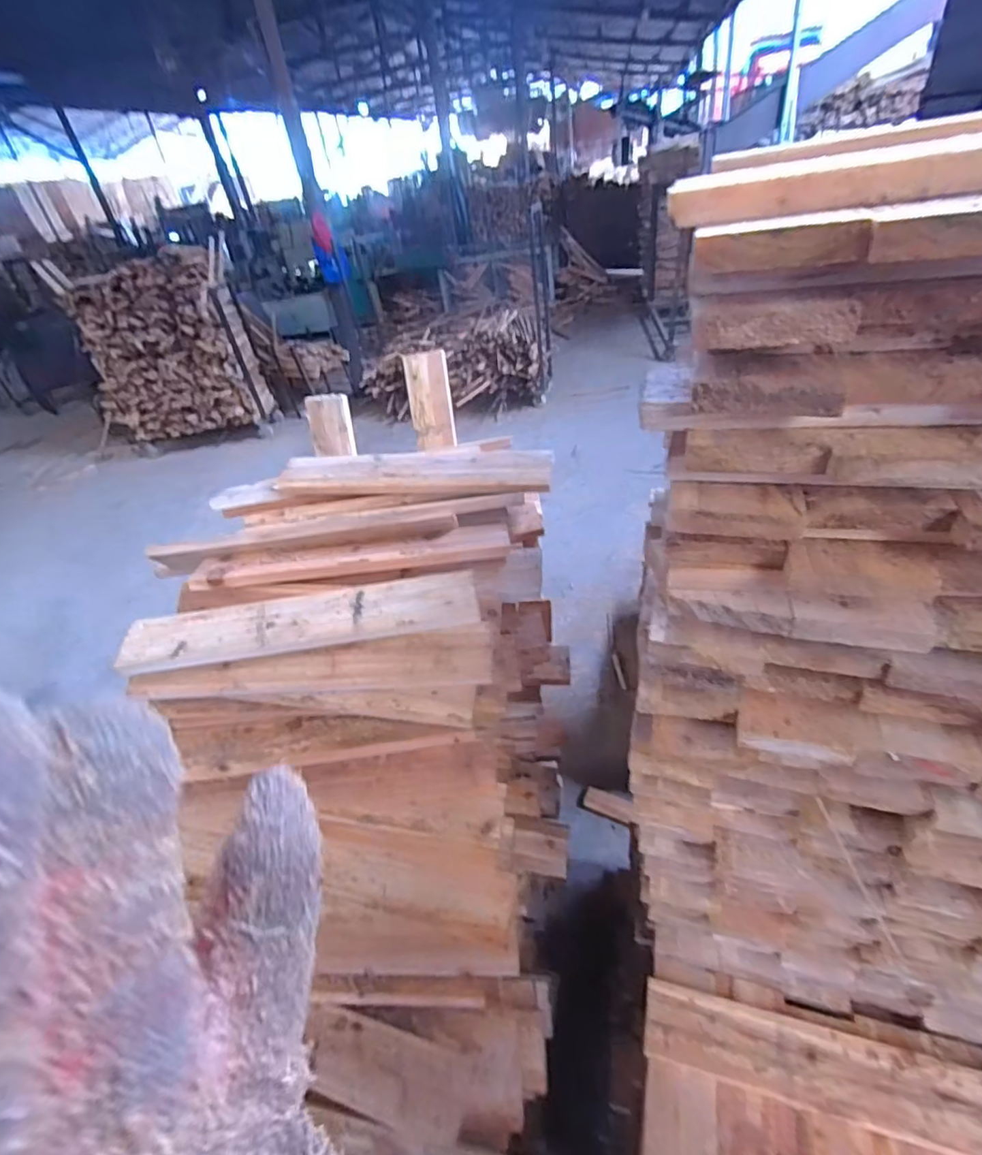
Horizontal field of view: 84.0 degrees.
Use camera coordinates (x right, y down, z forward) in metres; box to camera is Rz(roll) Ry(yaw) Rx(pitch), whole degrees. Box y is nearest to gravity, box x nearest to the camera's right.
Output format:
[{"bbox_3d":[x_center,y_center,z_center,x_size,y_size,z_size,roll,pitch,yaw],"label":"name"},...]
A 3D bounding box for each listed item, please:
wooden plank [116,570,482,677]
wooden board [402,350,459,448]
[{"bbox_3d":[-0.261,0.059,0.755,0.476,0.016,0.090,-9,53,1],"label":"wooden plank"},{"bbox_3d":[-0.124,-0.359,1.114,0.086,0.188,0.020,-7,18,2],"label":"wooden board"}]

